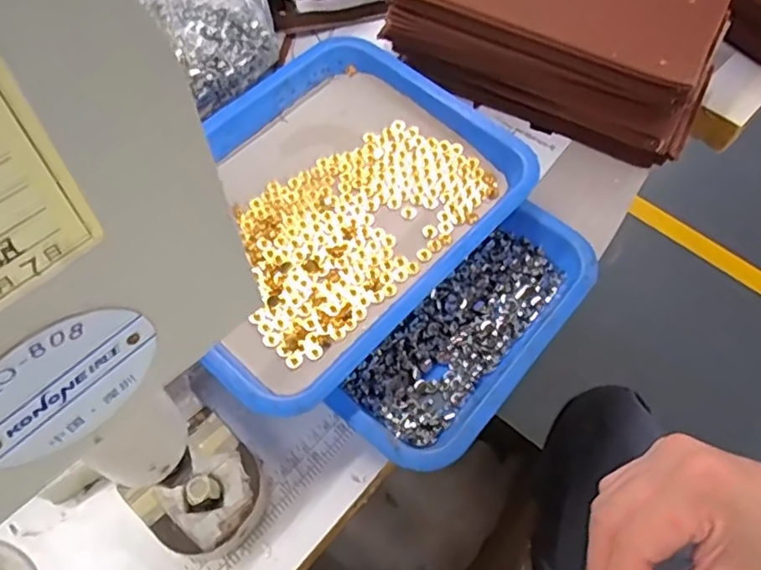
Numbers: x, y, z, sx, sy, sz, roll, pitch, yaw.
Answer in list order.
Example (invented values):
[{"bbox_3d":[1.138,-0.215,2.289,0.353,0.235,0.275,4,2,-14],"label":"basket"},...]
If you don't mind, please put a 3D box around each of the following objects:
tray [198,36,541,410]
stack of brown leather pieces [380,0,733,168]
[{"bbox_3d":[-0.045,-0.061,0.447,0.219,0.035,0.272,40,66,19],"label":"tray"},{"bbox_3d":[0.143,-0.222,0.533,0.278,0.094,0.121,24,64,11],"label":"stack of brown leather pieces"}]

